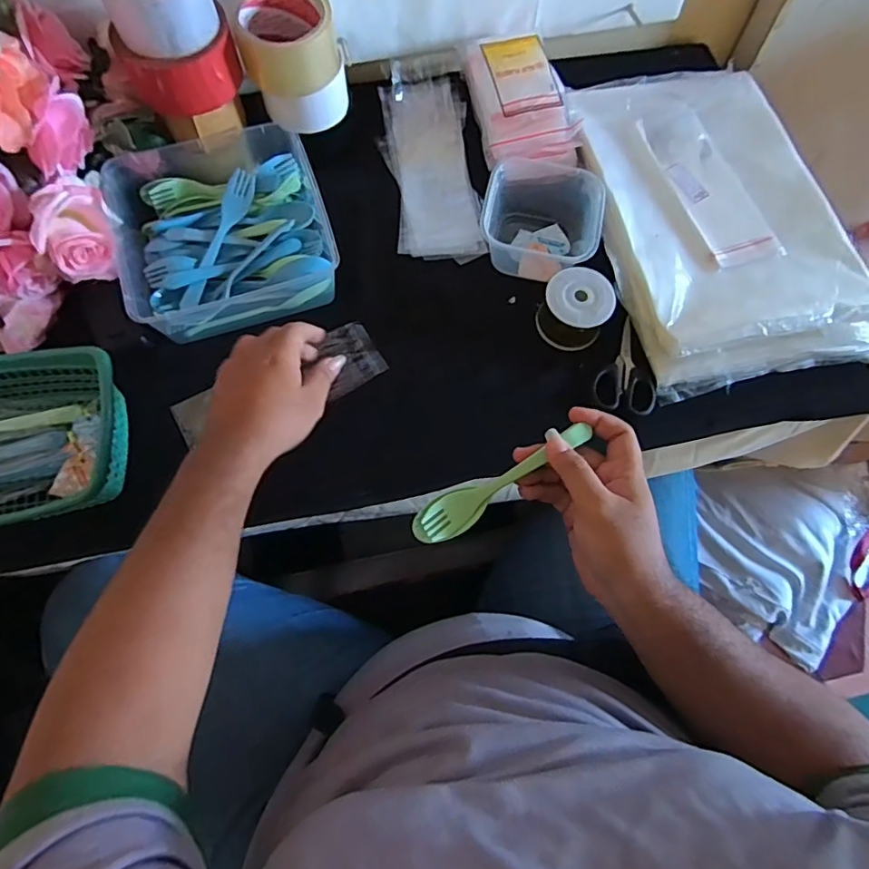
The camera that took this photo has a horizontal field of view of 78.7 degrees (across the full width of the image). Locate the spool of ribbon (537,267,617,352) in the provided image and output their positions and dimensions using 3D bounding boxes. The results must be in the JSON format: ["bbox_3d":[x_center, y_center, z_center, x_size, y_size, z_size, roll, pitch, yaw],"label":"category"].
[{"bbox_3d":[0.140,-0.125,0.535,0.066,0.051,0.061,0,69,-1],"label":"spool of ribbon"}]

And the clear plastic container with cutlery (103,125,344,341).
[{"bbox_3d":[-0.217,-0.217,0.550,0.198,0.063,0.208,-17,71,-8],"label":"clear plastic container with cutlery"}]

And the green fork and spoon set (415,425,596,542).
[{"bbox_3d":[0.052,0.037,0.403,0.152,0.020,0.029,-30,73,-10],"label":"green fork and spoon set"}]

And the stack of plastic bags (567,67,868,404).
[{"bbox_3d":[0.298,-0.246,0.582,0.245,0.042,0.394,-11,70,-5],"label":"stack of plastic bags"}]

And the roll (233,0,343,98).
[{"bbox_3d":[-0.143,-0.385,0.518,0.094,0.056,0.074,-13,70,-6],"label":"roll"}]

